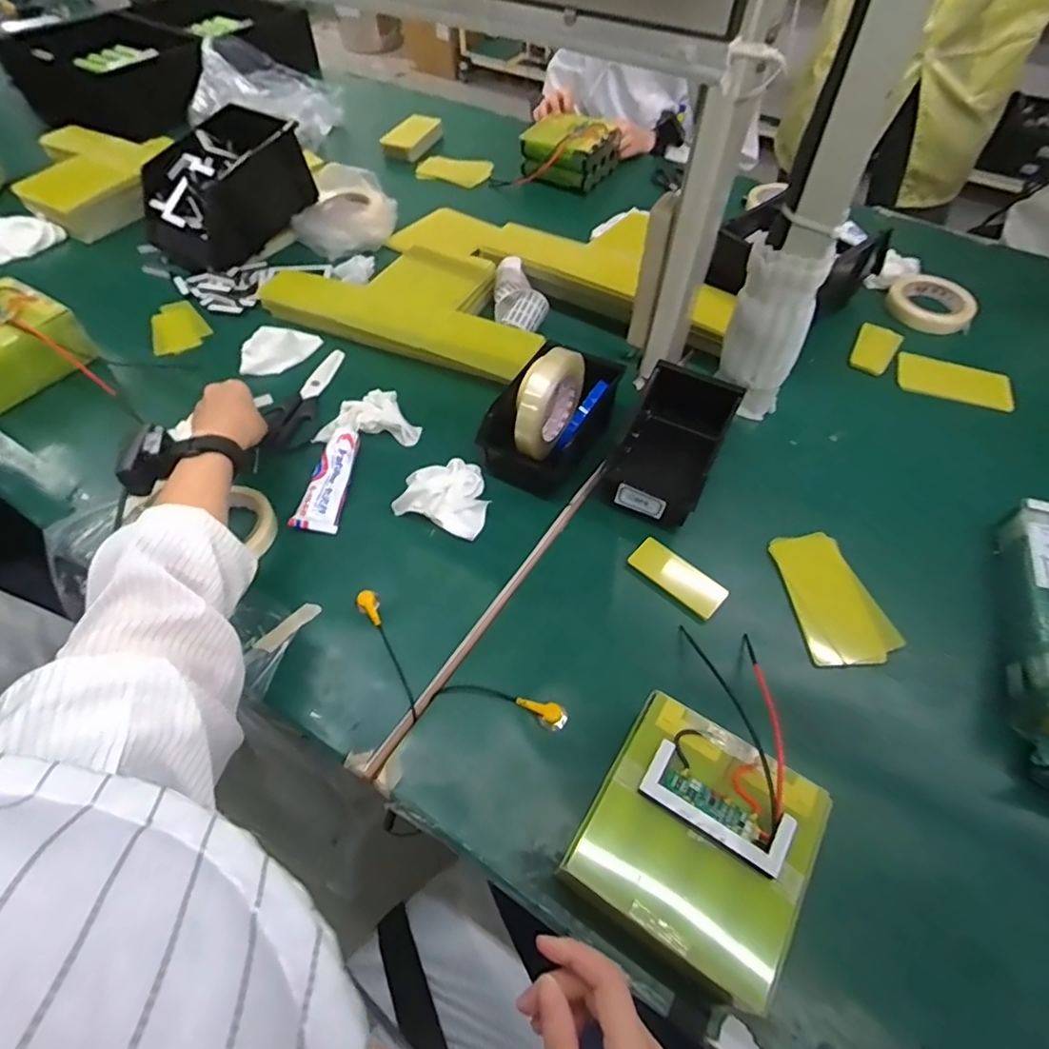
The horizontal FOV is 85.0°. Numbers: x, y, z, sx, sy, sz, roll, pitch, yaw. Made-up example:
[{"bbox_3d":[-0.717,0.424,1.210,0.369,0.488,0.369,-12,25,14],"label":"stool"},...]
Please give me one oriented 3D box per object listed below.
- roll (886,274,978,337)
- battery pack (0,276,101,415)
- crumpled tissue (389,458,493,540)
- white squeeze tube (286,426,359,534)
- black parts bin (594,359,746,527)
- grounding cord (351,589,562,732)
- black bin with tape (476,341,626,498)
[{"bbox_3d":[0.592,-0.324,0.837,0.110,0.032,0.114,0,57,0],"label":"roll"},{"bbox_3d":[-0.645,-0.225,0.718,0.137,0.075,0.156,39,64,22],"label":"battery pack"},{"bbox_3d":[-0.081,-0.036,0.615,0.097,0.031,0.084,20,59,12],"label":"crumpled tissue"},{"bbox_3d":[-0.216,-0.053,0.634,0.046,0.017,0.136,4,57,2],"label":"white squeeze tube"},{"bbox_3d":[0.159,-0.091,0.627,0.105,0.065,0.184,24,60,14],"label":"black parts bin"},{"bbox_3d":[-0.076,0.138,0.509,0.226,0.010,0.073,28,61,17],"label":"grounding cord"},{"bbox_3d":[0.032,-0.132,0.624,0.105,0.114,0.162,32,62,19],"label":"black bin with tape"}]

